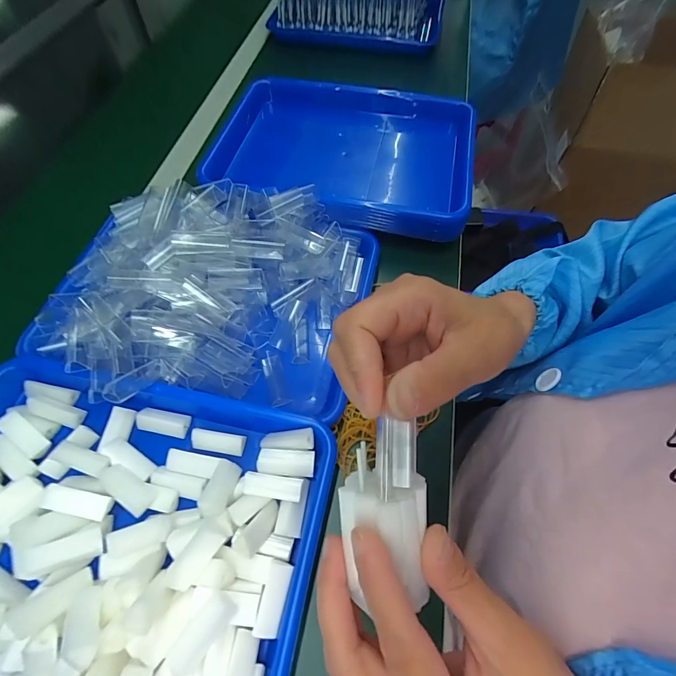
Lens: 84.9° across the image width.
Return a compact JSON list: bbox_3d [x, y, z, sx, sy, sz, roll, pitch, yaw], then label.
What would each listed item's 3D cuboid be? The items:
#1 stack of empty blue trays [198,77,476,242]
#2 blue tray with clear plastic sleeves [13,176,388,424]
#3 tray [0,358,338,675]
[{"bbox_3d":[0.011,-0.244,0.502,0.323,0.068,0.246,8,61,6],"label":"stack of empty blue trays"},{"bbox_3d":[-0.130,-0.053,0.388,0.320,0.080,0.250,9,61,6],"label":"blue tray with clear plastic sleeves"},{"bbox_3d":[-0.185,0.149,0.280,0.329,0.047,0.244,9,61,6],"label":"tray"}]

